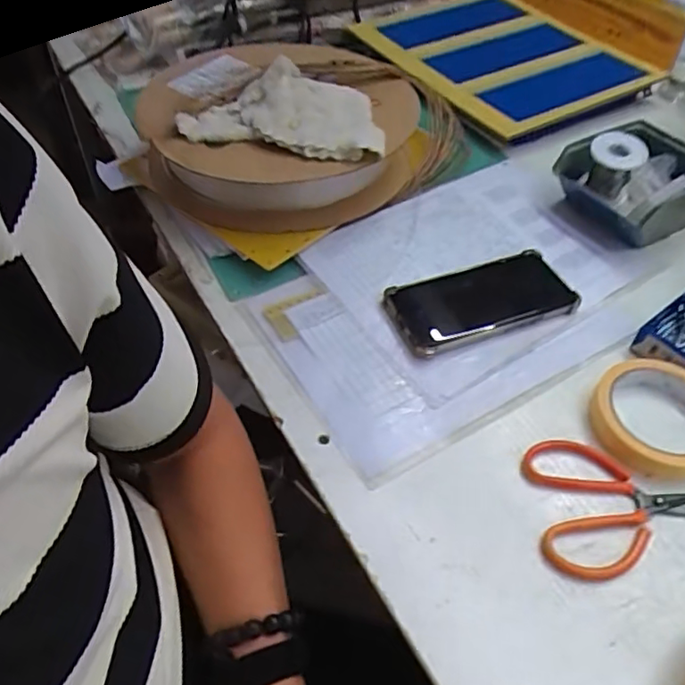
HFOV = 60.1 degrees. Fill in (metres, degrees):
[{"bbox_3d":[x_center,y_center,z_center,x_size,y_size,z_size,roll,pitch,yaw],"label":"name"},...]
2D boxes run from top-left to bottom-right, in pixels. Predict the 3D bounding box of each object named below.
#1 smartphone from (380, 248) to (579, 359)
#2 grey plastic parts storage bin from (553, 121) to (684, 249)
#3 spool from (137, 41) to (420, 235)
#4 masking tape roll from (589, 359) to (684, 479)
[{"bbox_3d":[0.126,-0.040,0.542,0.165,0.011,0.082,-16,50,-15],"label":"smartphone"},{"bbox_3d":[0.312,-0.171,0.620,0.139,0.074,0.128,-16,50,-15],"label":"grey plastic parts storage bin"},{"bbox_3d":[-0.066,-0.253,0.674,0.282,0.103,0.309,1,48,-1],"label":"spool"},{"bbox_3d":[0.240,0.054,0.445,0.110,0.018,0.093,-33,57,-27],"label":"masking tape roll"}]

